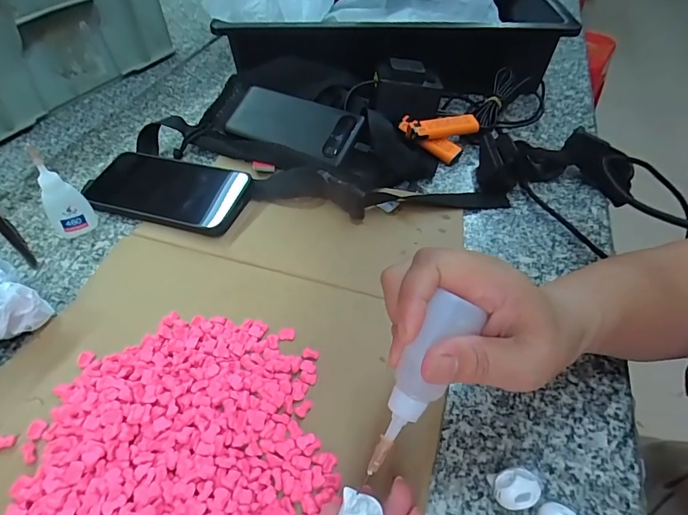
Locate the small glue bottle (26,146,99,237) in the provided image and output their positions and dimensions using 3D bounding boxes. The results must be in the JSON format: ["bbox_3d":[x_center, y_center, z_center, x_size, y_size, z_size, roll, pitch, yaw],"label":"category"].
[{"bbox_3d":[-0.255,-0.056,0.375,0.036,0.085,0.022,-30,54,-25],"label":"small glue bottle"}]

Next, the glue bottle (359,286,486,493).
[{"bbox_3d":[0.034,0.063,0.197,0.021,0.095,0.020,28,9,23],"label":"glue bottle"}]

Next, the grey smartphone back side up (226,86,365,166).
[{"bbox_3d":[-0.060,-0.155,0.477,0.155,0.009,0.070,23,72,19],"label":"grey smartphone back side up"}]

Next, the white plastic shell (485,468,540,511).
[{"bbox_3d":[0.098,0.135,0.243,0.024,0.022,0.019,4,48,3],"label":"white plastic shell"}]

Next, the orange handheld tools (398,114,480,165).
[{"bbox_3d":[0.106,-0.138,0.479,0.088,0.038,0.051,9,48,8],"label":"orange handheld tools"}]

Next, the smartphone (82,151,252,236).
[{"bbox_3d":[-0.177,-0.068,0.421,0.164,0.011,0.084,12,54,12],"label":"smartphone"}]

